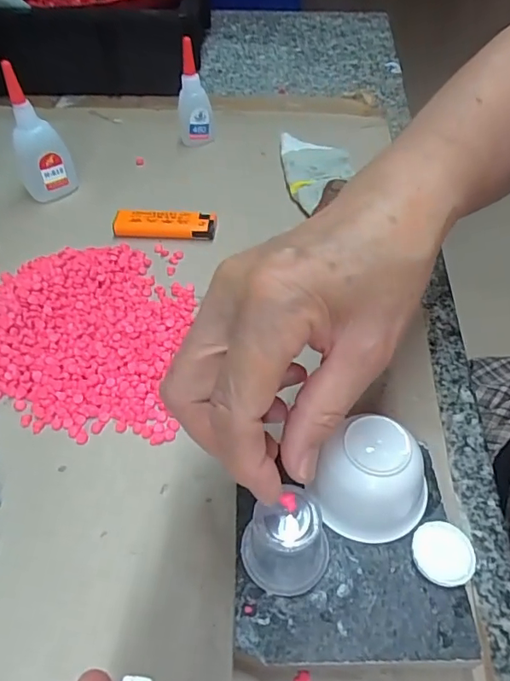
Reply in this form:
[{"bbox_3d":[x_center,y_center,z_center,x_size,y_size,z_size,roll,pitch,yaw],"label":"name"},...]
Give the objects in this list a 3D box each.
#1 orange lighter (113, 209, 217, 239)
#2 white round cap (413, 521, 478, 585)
[{"bbox_3d":[-0.072,-0.093,0.403,0.081,0.014,0.019,4,49,4],"label":"orange lighter"},{"bbox_3d":[0.083,0.093,0.222,0.026,0.004,0.026,-1,51,1],"label":"white round cap"}]

